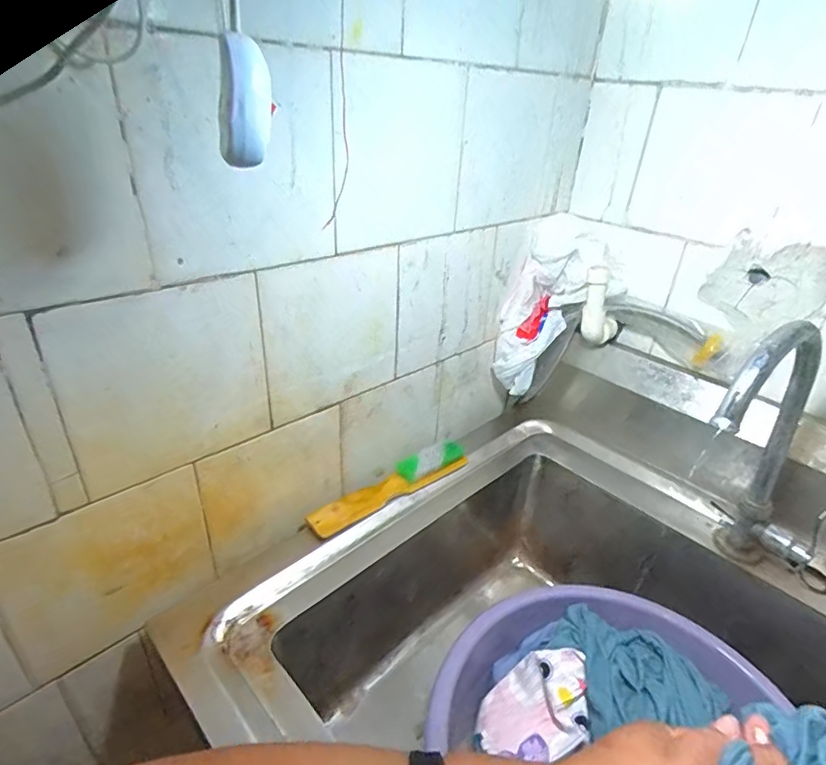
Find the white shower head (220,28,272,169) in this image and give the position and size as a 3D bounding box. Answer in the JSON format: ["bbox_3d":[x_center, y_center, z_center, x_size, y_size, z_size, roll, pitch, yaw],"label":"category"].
[{"bbox_3d":[-0.078,-0.130,0.236,0.023,0.052,0.039,-4,31,-12],"label":"white shower head"}]

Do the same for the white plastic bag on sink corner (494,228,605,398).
[{"bbox_3d":[0.160,-0.091,0.643,0.074,0.221,0.067,8,19,-45],"label":"white plastic bag on sink corner"}]

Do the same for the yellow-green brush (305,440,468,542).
[{"bbox_3d":[-0.025,0.115,0.565,0.199,0.032,0.034,-20,37,-34],"label":"yellow-green brush"}]

